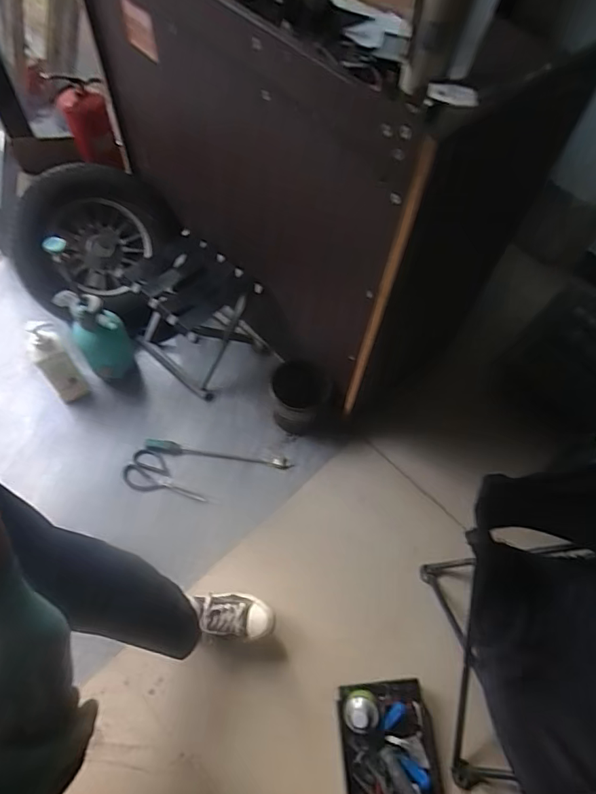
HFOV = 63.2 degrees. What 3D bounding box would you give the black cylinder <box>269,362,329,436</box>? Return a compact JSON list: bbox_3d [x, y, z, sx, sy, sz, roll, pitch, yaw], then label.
[{"bbox_3d":[0.004,0.006,1.373,0.155,0.128,0.164,1,60,-2],"label":"black cylinder"}]

